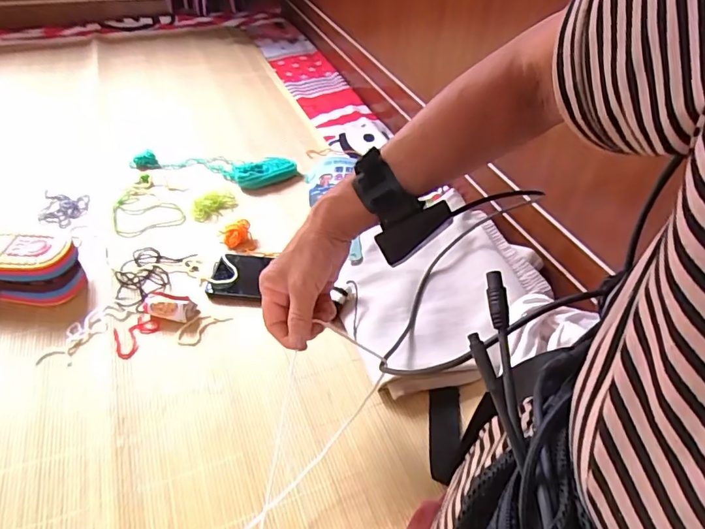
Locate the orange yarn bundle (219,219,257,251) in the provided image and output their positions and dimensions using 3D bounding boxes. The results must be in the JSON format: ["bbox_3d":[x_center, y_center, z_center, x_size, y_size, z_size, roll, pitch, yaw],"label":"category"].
[{"bbox_3d":[-0.167,-0.043,0.701,0.047,0.023,0.042,-12,45,-16],"label":"orange yarn bundle"}]

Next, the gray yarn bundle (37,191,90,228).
[{"bbox_3d":[-0.455,-0.085,0.745,0.073,0.011,0.070,4,42,1],"label":"gray yarn bundle"}]

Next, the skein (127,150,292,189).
[{"bbox_3d":[-0.245,-0.176,0.837,0.281,0.030,0.078,11,43,9],"label":"skein"}]

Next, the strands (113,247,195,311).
[{"bbox_3d":[-0.275,0.015,0.641,0.081,0.011,0.113,8,43,5],"label":"strands"}]

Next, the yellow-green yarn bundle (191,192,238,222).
[{"bbox_3d":[-0.221,-0.095,0.759,0.051,0.014,0.070,26,47,23],"label":"yellow-green yarn bundle"}]

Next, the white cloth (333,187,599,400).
[{"bbox_3d":[0.111,0.030,0.602,0.247,0.064,0.245,-9,44,-13],"label":"white cloth"}]

